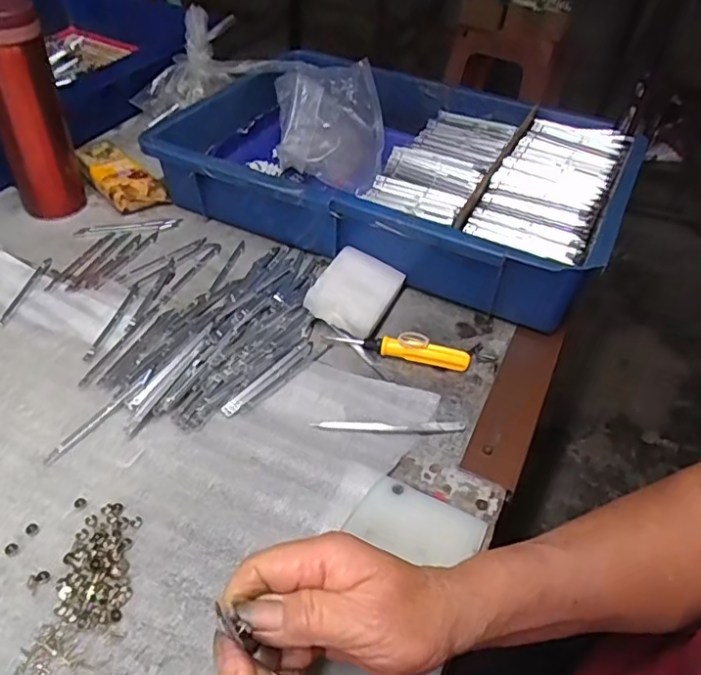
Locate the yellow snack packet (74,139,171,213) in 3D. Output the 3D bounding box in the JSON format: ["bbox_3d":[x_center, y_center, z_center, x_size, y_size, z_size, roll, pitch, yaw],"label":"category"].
[{"bbox_3d":[-0.245,-0.168,0.607,0.051,0.034,0.114,-31,55,-31],"label":"yellow snack packet"}]

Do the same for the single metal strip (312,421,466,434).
[{"bbox_3d":[0.028,0.063,0.415,0.107,0.004,0.011,2,44,-3],"label":"single metal strip"}]

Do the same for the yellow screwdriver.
[{"bbox_3d":[0.038,0.008,0.465,0.113,0.017,0.011,12,45,7],"label":"yellow screwdriver"}]

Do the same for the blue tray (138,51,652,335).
[{"bbox_3d":[0.028,-0.179,0.605,0.460,0.096,0.275,22,47,16],"label":"blue tray"}]

